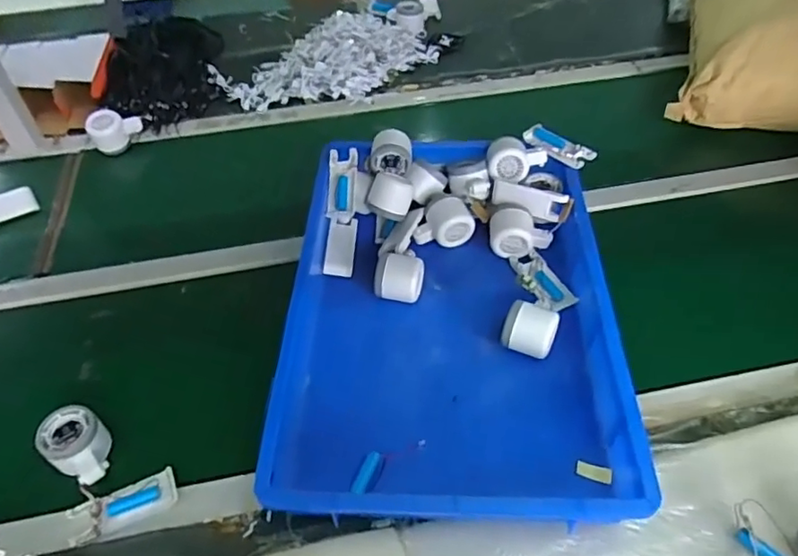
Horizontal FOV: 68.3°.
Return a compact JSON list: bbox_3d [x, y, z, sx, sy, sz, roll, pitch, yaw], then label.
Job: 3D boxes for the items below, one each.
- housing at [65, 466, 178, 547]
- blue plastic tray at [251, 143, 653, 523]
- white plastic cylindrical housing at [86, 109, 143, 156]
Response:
[{"bbox_3d":[-0.277,0.233,0.596,0.101,0.014,0.037,-22,52,-17],"label":"housing"},{"bbox_3d":[0.060,0.035,0.724,0.367,0.079,0.511,1,49,2],"label":"blue plastic tray"},{"bbox_3d":[-0.490,-0.260,1.017,0.091,0.058,0.059,-27,54,-21],"label":"white plastic cylindrical housing"}]

